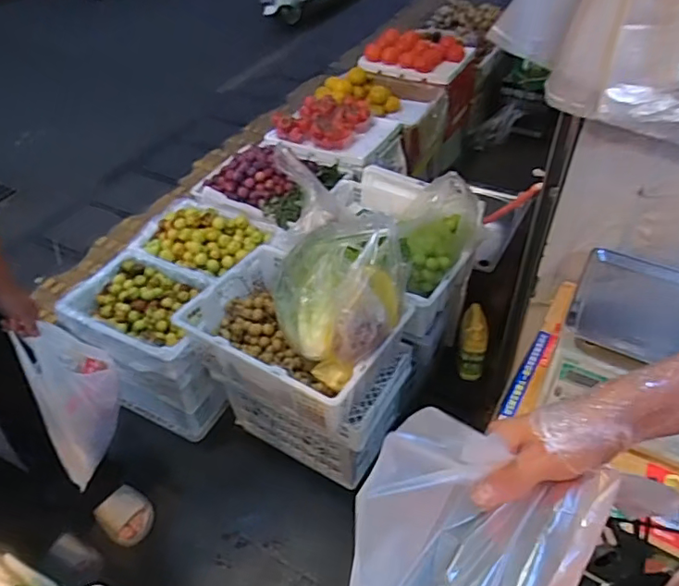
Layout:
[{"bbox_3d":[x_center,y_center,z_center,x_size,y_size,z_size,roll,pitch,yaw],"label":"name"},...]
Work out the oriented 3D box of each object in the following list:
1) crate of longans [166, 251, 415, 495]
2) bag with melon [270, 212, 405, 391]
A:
[{"bbox_3d":[-0.088,0.208,1.453,0.492,0.488,0.357,23,51,23],"label":"crate of longans"},{"bbox_3d":[0.005,0.015,1.183,0.285,0.263,0.268,-10,46,-6],"label":"bag with melon"}]

